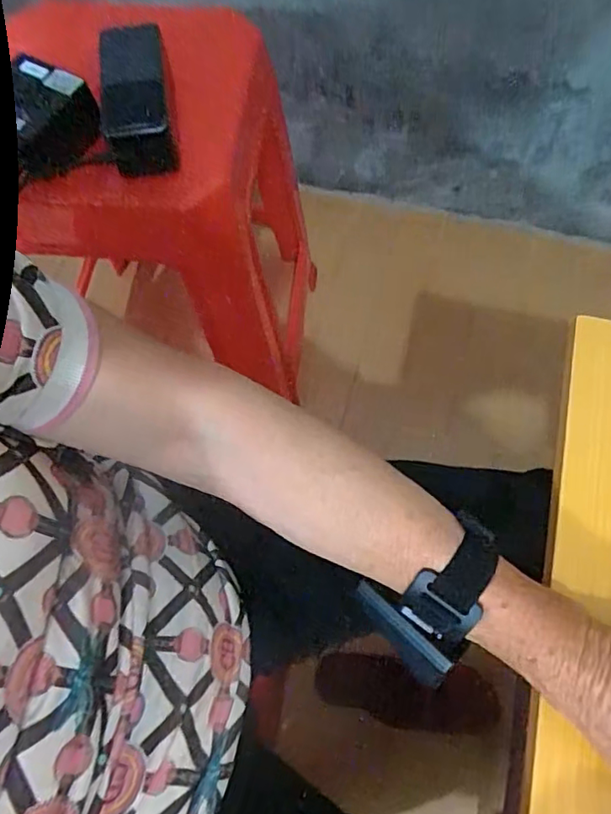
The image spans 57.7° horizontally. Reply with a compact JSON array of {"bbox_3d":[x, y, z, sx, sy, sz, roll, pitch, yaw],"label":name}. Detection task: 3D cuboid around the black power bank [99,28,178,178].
[{"bbox_3d":[-0.153,-0.275,0.498,0.060,0.019,0.133,-9,89,-2],"label":"black power bank"}]

